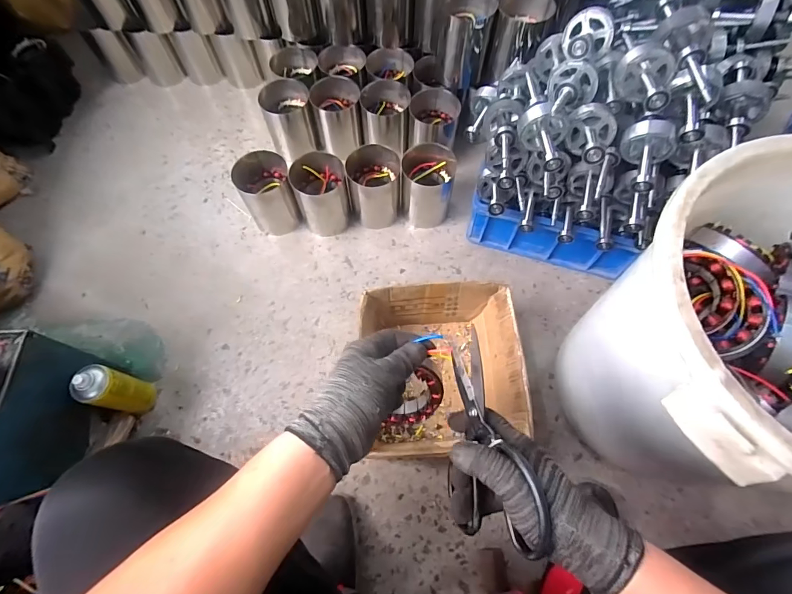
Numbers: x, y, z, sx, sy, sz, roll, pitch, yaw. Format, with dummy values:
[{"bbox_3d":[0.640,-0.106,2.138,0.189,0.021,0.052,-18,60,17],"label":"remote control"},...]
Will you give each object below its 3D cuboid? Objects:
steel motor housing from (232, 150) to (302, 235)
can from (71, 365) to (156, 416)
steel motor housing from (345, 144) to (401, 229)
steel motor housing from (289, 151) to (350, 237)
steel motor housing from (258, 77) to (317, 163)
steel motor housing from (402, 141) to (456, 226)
[{"bbox_3d":[-0.297,-0.243,0.935,0.113,0.149,0.127,-18,68,-7],"label":"steel motor housing"},{"bbox_3d":[-0.508,0.171,0.727,0.068,0.182,0.062,0,66,0],"label":"can"},{"bbox_3d":[-0.048,-0.259,0.943,0.113,0.154,0.119,1,66,1],"label":"steel motor housing"},{"bbox_3d":[-0.168,-0.235,0.931,0.119,0.150,0.118,-17,67,-7],"label":"steel motor housing"},{"bbox_3d":[-0.269,-0.447,1.020,0.116,0.157,0.097,-13,67,-5],"label":"steel motor housing"},{"bbox_3d":[0.074,-0.258,0.929,0.112,0.177,0.108,0,66,0],"label":"steel motor housing"}]

